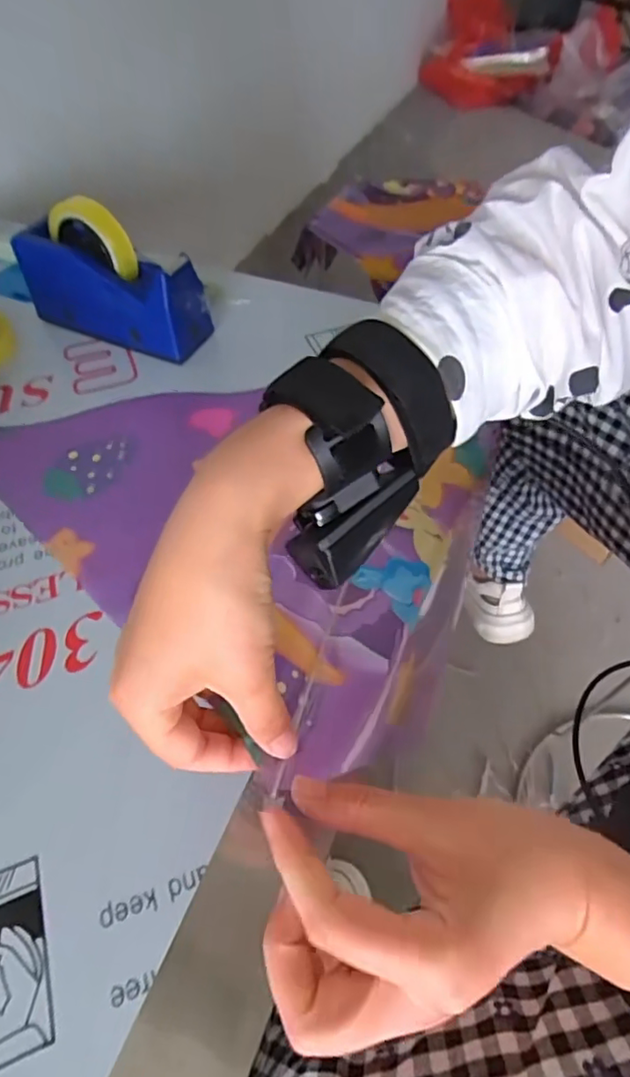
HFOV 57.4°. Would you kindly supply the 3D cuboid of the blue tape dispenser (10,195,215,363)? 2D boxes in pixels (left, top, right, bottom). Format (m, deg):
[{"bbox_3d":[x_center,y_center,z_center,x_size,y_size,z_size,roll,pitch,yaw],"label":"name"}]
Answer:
[{"bbox_3d":[-0.224,-0.287,0.631,0.204,0.130,0.072,22,56,17],"label":"blue tape dispenser"}]

